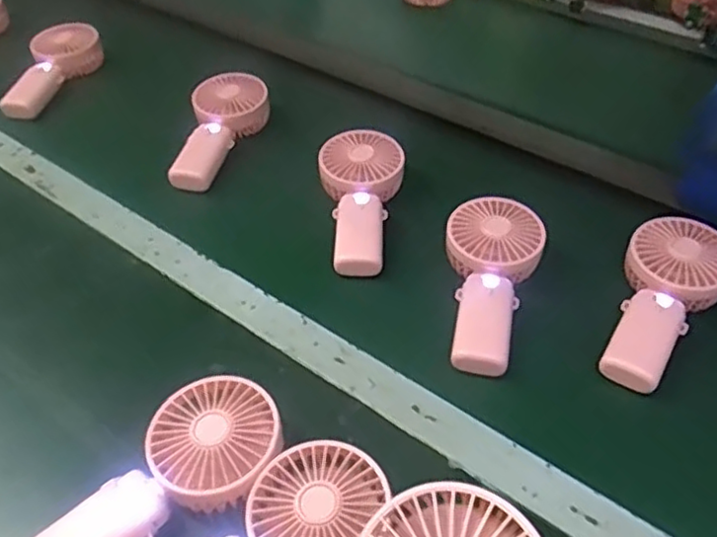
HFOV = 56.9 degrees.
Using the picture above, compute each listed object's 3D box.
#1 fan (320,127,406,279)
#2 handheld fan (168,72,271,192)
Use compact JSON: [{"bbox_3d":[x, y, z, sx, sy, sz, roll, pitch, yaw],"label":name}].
[{"bbox_3d":[0.003,-0.067,0.666,0.082,0.032,0.180,0,57,3],"label":"fan"},{"bbox_3d":[-0.153,-0.157,0.748,0.088,0.051,0.164,2,44,3],"label":"handheld fan"}]

